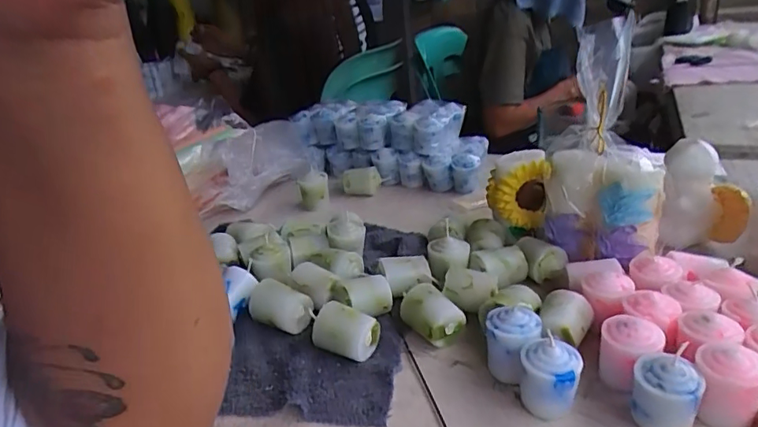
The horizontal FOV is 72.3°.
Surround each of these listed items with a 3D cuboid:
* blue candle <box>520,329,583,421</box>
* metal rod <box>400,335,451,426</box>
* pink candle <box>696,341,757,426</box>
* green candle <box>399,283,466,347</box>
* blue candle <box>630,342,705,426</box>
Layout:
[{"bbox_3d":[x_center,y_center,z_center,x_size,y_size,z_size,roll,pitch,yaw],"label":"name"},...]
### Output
[{"bbox_3d":[0.113,0.109,0.342,0.035,0.045,0.035,8,29,28],"label":"blue candle"},{"bbox_3d":[0.037,0.129,0.362,0.009,0.006,0.134,-11,26,-9],"label":"metal rod"},{"bbox_3d":[0.215,0.108,0.322,0.039,0.047,0.036,11,30,32],"label":"pink candle"},{"bbox_3d":[0.043,0.082,0.422,0.032,0.040,0.043,-23,30,-30],"label":"green candle"},{"bbox_3d":[0.176,0.111,0.319,0.036,0.048,0.031,11,30,32],"label":"blue candle"}]

